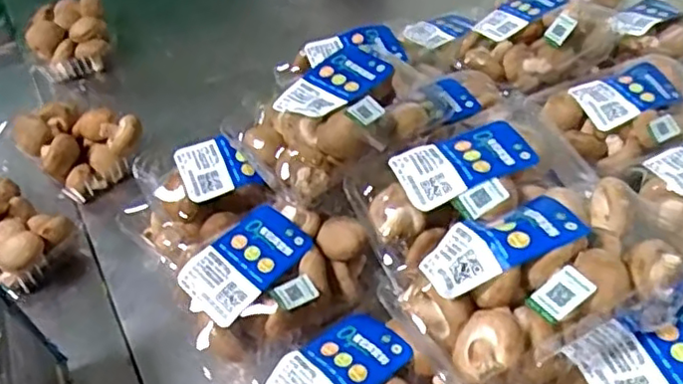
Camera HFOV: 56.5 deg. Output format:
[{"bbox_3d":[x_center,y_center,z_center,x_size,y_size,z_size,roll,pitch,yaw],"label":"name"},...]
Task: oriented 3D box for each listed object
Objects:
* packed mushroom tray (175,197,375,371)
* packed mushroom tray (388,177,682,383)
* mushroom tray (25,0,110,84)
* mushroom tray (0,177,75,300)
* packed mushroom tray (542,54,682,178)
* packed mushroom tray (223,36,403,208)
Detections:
[{"bbox_3d":[-0.051,0.067,0.512,0.152,0.056,0.103,-29,51,-19],"label":"packed mushroom tray"},{"bbox_3d":[0.118,0.044,0.380,0.173,0.047,0.110,-25,50,-16],"label":"packed mushroom tray"},{"bbox_3d":[-0.395,-0.228,0.927,0.107,0.070,0.152,-16,48,-8],"label":"mushroom tray"},{"bbox_3d":[-0.371,0.044,0.689,0.158,0.080,0.105,27,56,27],"label":"mushroom tray"},{"bbox_3d":[0.288,-0.076,0.615,0.169,0.051,0.101,-24,50,-15],"label":"packed mushroom tray"},{"bbox_3d":[-0.011,-0.055,0.549,0.147,0.065,0.104,-29,51,-19],"label":"packed mushroom tray"}]

